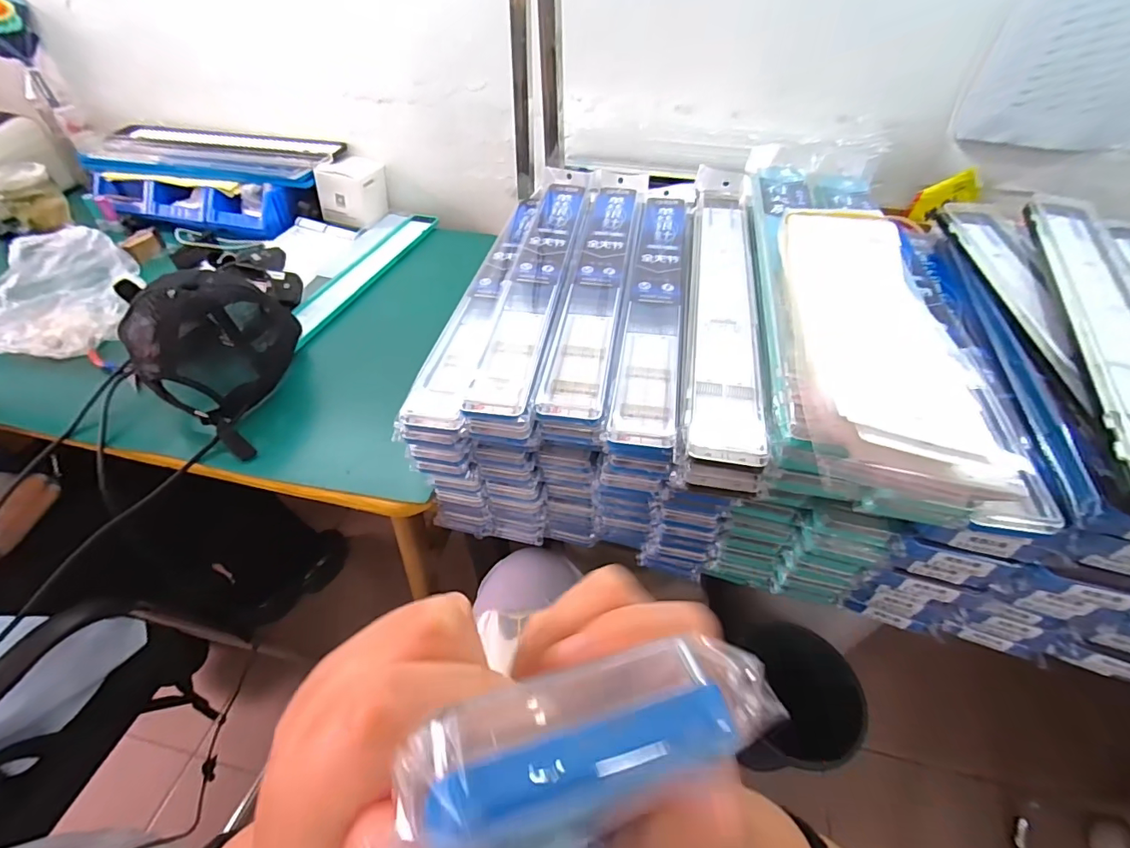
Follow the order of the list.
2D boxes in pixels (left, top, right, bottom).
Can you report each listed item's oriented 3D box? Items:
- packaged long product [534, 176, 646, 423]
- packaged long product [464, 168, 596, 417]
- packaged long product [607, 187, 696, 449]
[{"bbox_3d":[0.043,-0.176,0.544,0.060,0.014,0.454,6,50,10],"label":"packaged long product"},{"bbox_3d":[-0.025,-0.172,0.539,0.061,0.021,0.437,5,49,8],"label":"packaged long product"},{"bbox_3d":[0.100,-0.152,0.529,0.062,0.023,0.448,9,47,7],"label":"packaged long product"}]

